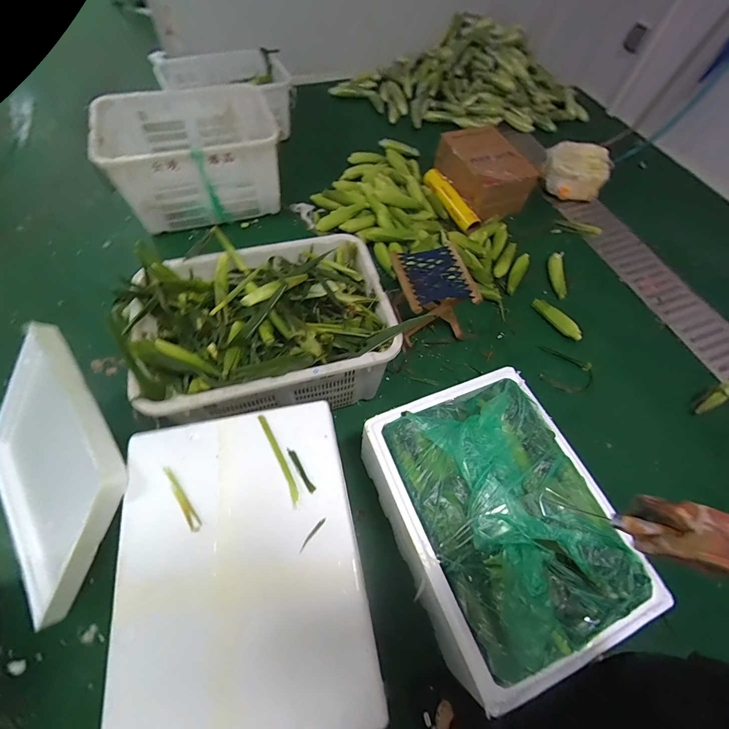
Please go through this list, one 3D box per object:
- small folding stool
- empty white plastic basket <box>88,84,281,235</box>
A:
[{"bbox_3d":[0.235,-0.241,1.296,0.244,0.249,0.245,-10,63,-8],"label":"small folding stool"},{"bbox_3d":[-0.718,-0.882,1.526,0.635,0.373,0.439,-15,64,-11],"label":"empty white plastic basket"}]

